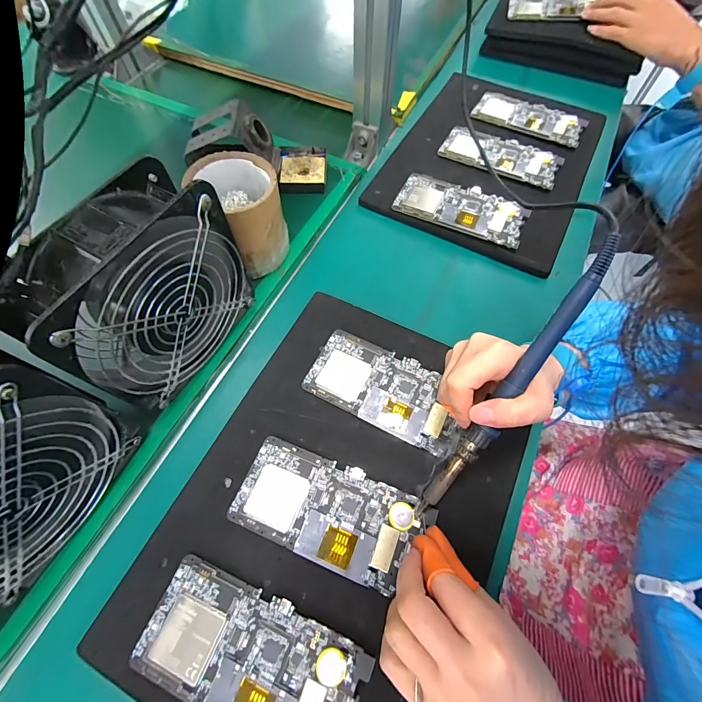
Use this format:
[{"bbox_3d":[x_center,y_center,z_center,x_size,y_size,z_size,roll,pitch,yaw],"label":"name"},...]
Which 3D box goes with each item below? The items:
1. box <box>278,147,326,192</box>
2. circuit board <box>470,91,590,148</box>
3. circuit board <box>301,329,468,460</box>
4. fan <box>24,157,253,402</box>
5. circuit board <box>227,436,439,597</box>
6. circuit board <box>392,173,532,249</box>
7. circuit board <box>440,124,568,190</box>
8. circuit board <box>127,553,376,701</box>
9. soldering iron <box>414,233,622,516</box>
[{"bbox_3d":[-0.062,-0.233,0.446,0.059,0.016,0.074,-1,64,0],"label":"box"},{"bbox_3d":[0.261,-0.344,0.506,0.155,0.004,0.070,27,66,13],"label":"circuit board"},{"bbox_3d":[0.034,0.034,0.322,0.148,0.005,0.072,24,66,12],"label":"circuit board"},{"bbox_3d":[-0.150,-0.036,0.275,0.057,0.157,0.148,25,67,13],"label":"fan"},{"bbox_3d":[-0.018,0.127,0.275,0.146,0.004,0.071,20,66,11],"label":"circuit board"},{"bbox_3d":[0.135,-0.177,0.424,0.154,0.009,0.070,23,66,12],"label":"circuit board"},{"bbox_3d":[0.203,-0.268,0.469,0.154,0.005,0.072,25,67,13],"label":"circuit board"},{"bbox_3d":[-0.068,0.208,0.233,0.151,0.004,0.071,20,66,10],"label":"circuit board"},{"bbox_3d":[0.115,0.028,0.249,0.017,0.016,0.239,33,100,16],"label":"soldering iron"}]

